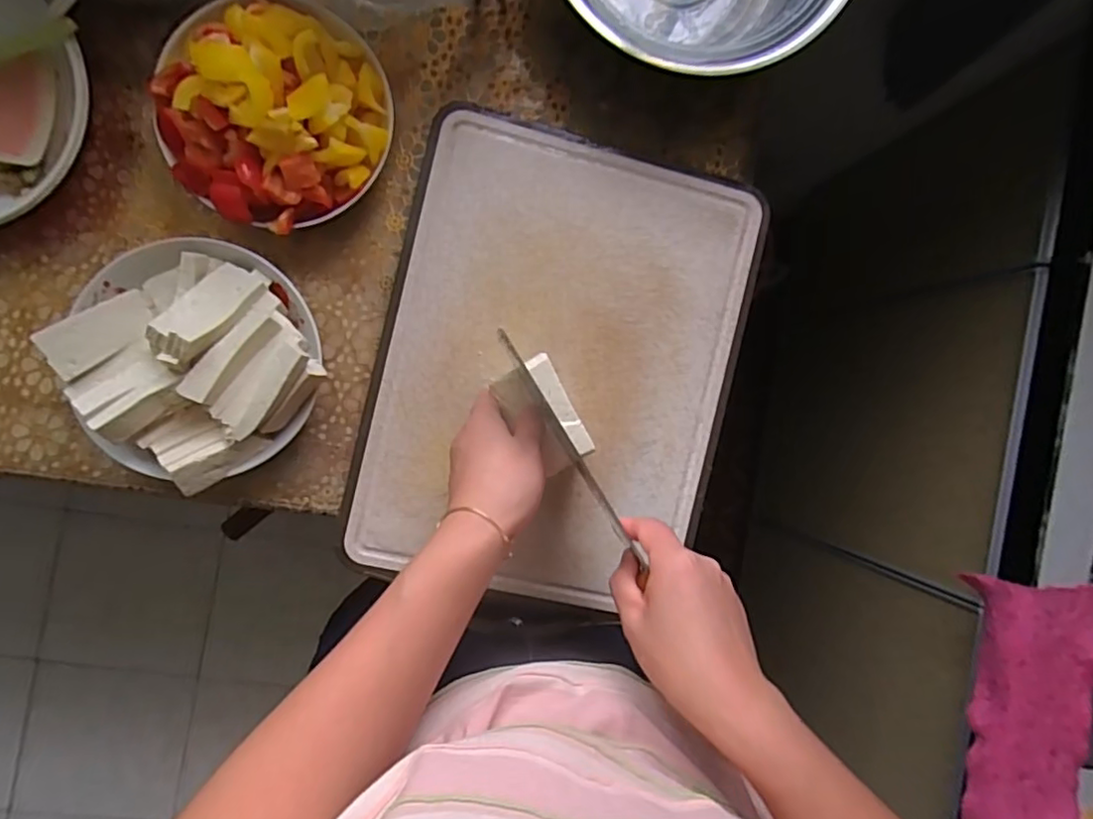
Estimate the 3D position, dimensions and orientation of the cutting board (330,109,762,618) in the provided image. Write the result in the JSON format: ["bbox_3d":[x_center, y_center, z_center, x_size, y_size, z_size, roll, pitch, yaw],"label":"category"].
[{"bbox_3d":[0.011,-0.035,0.516,0.300,0.015,0.381,12,89,-8],"label":"cutting board"}]

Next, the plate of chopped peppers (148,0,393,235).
[{"bbox_3d":[-0.206,-0.228,0.448,0.165,0.077,0.159,0,91,-8],"label":"plate of chopped peppers"}]

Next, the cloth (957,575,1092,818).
[{"bbox_3d":[0.505,0.318,0.621,0.118,0.036,0.279,4,87,13],"label":"cloth"}]

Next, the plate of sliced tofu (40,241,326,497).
[{"bbox_3d":[-0.262,-0.039,0.461,0.162,0.073,0.177,0,91,-8],"label":"plate of sliced tofu"}]

